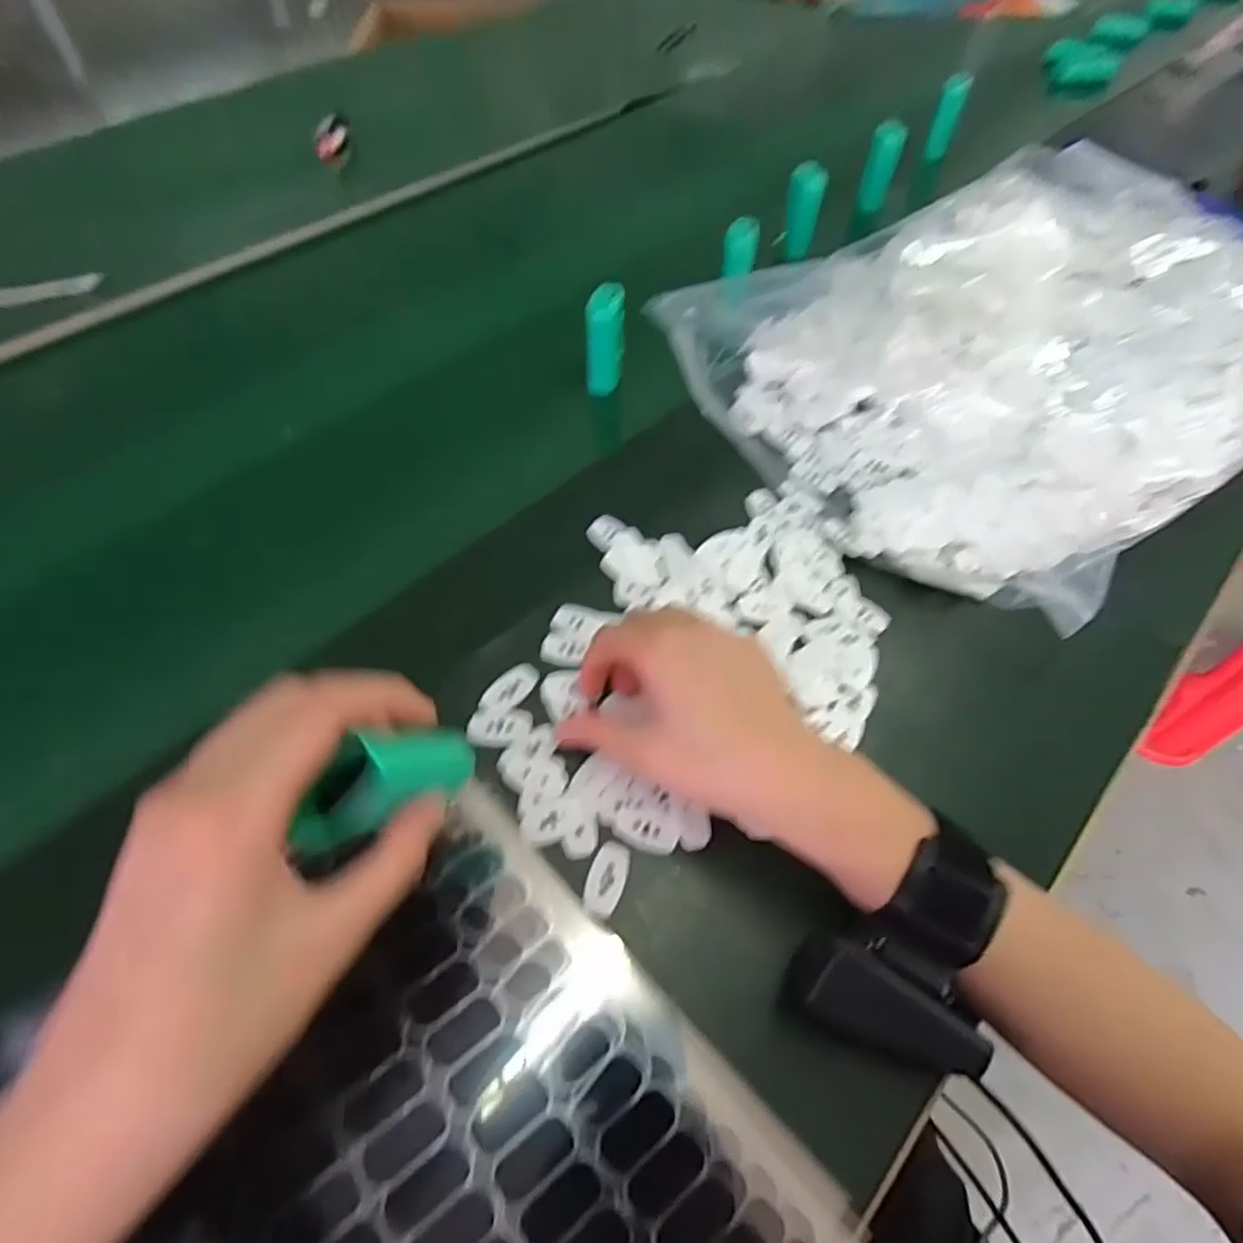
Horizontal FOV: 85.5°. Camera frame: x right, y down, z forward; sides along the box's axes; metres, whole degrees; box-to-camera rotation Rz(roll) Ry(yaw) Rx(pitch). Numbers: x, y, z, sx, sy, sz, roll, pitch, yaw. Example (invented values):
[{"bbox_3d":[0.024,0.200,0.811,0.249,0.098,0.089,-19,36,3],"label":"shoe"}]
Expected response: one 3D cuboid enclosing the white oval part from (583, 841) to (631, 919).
[{"bbox_3d":[-0.007,0.118,0.309,0.017,0.004,0.033,15,56,9],"label":"white oval part"}]

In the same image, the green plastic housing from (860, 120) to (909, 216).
[{"bbox_3d":[0.247,-0.433,0.639,0.027,0.073,0.020,16,56,9],"label":"green plastic housing"}]

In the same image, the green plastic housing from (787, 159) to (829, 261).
[{"bbox_3d":[0.159,-0.360,0.591,0.029,0.070,0.024,12,56,7],"label":"green plastic housing"}]

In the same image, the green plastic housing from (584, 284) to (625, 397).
[{"bbox_3d":[-0.012,-0.203,0.487,0.026,0.069,0.028,0,55,-2],"label":"green plastic housing"}]

